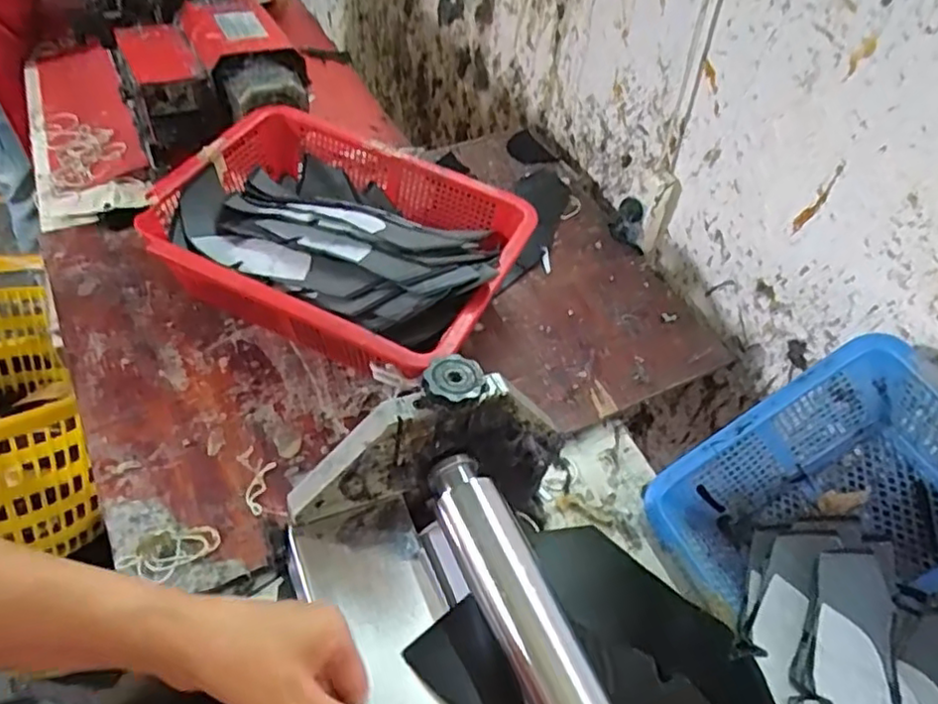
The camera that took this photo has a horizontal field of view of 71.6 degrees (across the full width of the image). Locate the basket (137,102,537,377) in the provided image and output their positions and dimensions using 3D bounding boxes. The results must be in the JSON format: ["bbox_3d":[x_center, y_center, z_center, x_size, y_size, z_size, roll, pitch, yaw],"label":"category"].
[{"bbox_3d":[-0.150,-0.118,0.784,0.394,0.143,0.304,19,48,10],"label":"basket"}]

